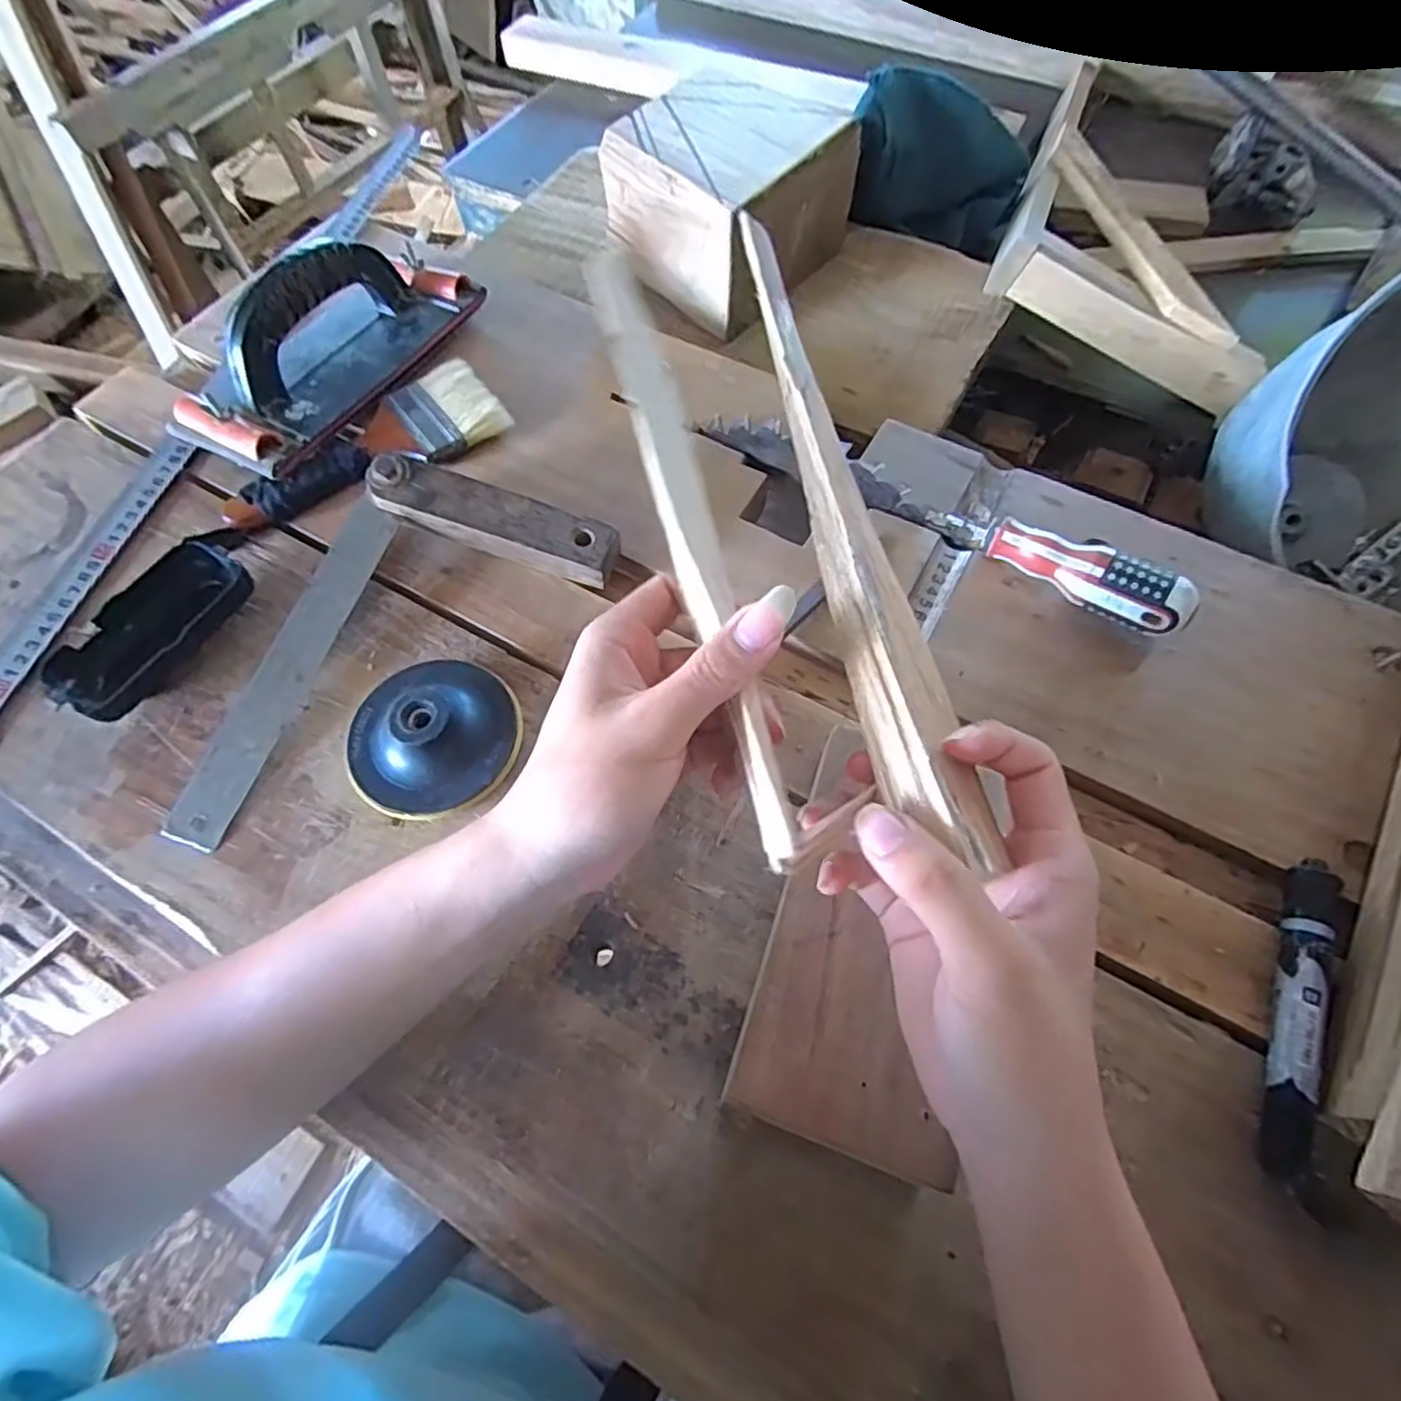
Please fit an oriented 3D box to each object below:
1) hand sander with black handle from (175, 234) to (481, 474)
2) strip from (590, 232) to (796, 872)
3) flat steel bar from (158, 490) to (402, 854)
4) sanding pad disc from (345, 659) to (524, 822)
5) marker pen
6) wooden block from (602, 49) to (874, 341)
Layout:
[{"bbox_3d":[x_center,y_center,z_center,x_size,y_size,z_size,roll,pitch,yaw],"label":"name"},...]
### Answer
[{"bbox_3d":[-0.254,-0.251,0.467,0.098,0.075,0.213,26,68,14],"label":"hand sander with black handle"},{"bbox_3d":[-0.007,-0.082,0.283,0.024,0.013,0.298,-13,69,-5],"label":"strip"},{"bbox_3d":[-0.226,-0.021,0.383,0.031,0.007,0.208,21,73,0],"label":"flat steel bar"},{"bbox_3d":[-0.141,0.016,0.360,0.087,0.035,0.090,-1,64,1],"label":"sanding pad disc"},{"bbox_3d":[0.261,0.134,0.301,0.020,0.020,0.133,25,67,13],"label":"marker pen"},{"bbox_3d":[0.022,-0.395,0.554,0.143,0.113,0.148,40,71,19],"label":"wooden block"}]

